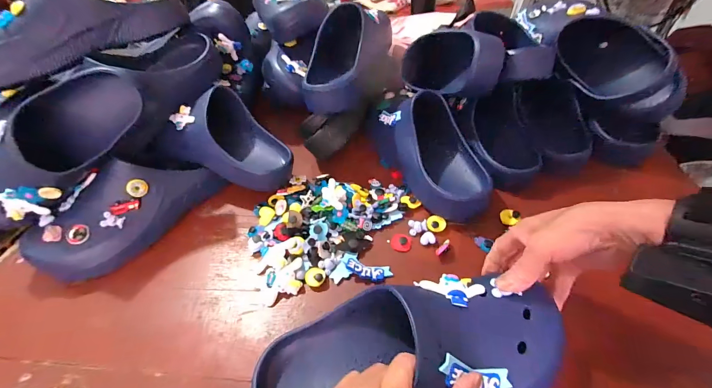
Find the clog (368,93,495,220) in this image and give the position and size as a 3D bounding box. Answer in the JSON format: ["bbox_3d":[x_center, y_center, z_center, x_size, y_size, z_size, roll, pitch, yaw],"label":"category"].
[{"bbox_3d":[0.106,-0.070,0.465,0.095,0.103,0.231,-24,48,-15],"label":"clog"}]

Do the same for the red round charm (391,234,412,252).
[{"bbox_3d":[0.058,0.063,0.410,0.027,0.007,0.024,15,50,20],"label":"red round charm"}]

